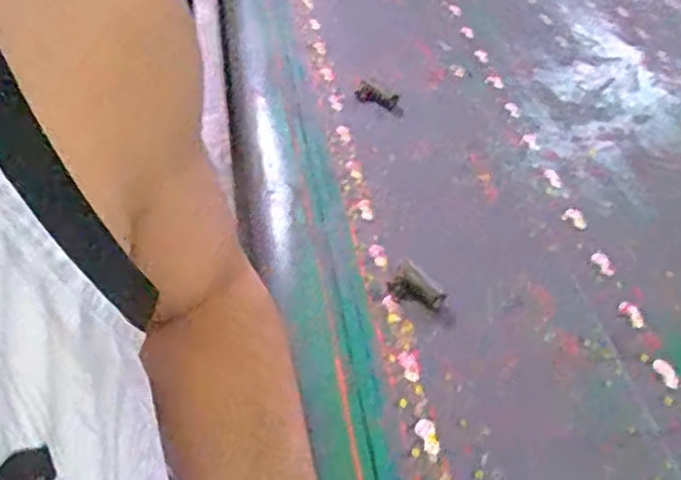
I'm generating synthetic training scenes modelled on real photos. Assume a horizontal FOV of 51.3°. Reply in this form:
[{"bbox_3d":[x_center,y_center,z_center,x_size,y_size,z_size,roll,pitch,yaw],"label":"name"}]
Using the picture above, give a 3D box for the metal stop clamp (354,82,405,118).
[{"bbox_3d":[0.054,-0.192,0.987,0.083,0.022,0.032,35,51,30],"label":"metal stop clamp"}]

